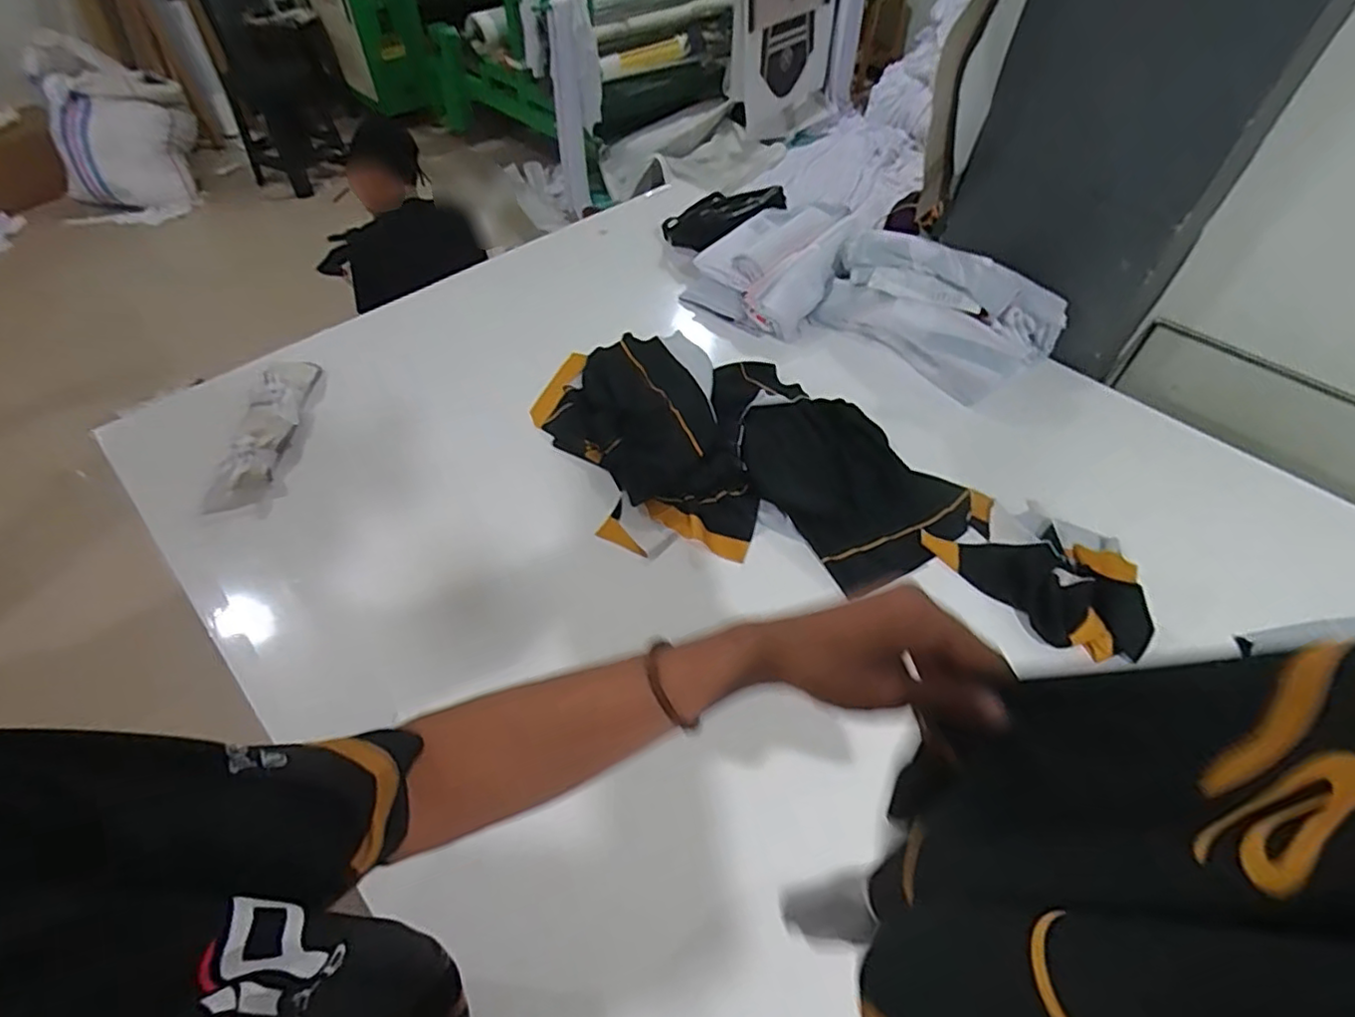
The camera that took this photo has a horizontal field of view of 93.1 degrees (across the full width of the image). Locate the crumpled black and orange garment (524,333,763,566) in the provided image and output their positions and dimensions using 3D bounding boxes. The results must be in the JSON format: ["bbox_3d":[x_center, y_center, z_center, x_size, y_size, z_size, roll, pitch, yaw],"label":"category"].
[{"bbox_3d":[-0.040,-0.106,0.947,0.273,0.077,0.450,-19,54,-16],"label":"crumpled black and orange garment"}]

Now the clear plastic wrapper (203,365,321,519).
[{"bbox_3d":[-0.608,-0.118,0.943,0.101,0.024,0.283,-3,60,-4],"label":"clear plastic wrapper"}]

